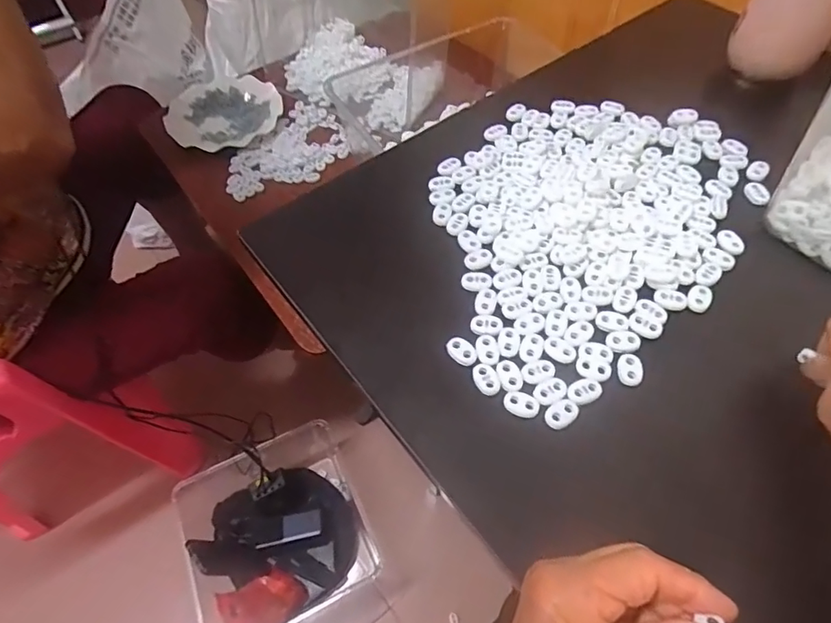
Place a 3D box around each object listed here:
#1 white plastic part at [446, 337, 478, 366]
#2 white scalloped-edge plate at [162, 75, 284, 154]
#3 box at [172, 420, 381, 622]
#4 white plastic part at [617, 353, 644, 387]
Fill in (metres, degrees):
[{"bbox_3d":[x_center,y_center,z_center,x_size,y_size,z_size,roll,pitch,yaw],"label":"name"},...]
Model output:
[{"bbox_3d":[0.032,0.026,0.344,0.022,0.004,0.016,31,64,20],"label":"white plastic part"},{"bbox_3d":[-0.318,-0.328,0.829,0.182,0.013,0.172,-1,58,2],"label":"white scalloped-edge plate"},{"bbox_3d":[-0.261,0.404,0.928,0.294,0.139,0.309,-25,60,-12],"label":"box"},{"bbox_3d":[0.142,0.038,0.335,0.016,0.004,0.023,13,59,11],"label":"white plastic part"}]

